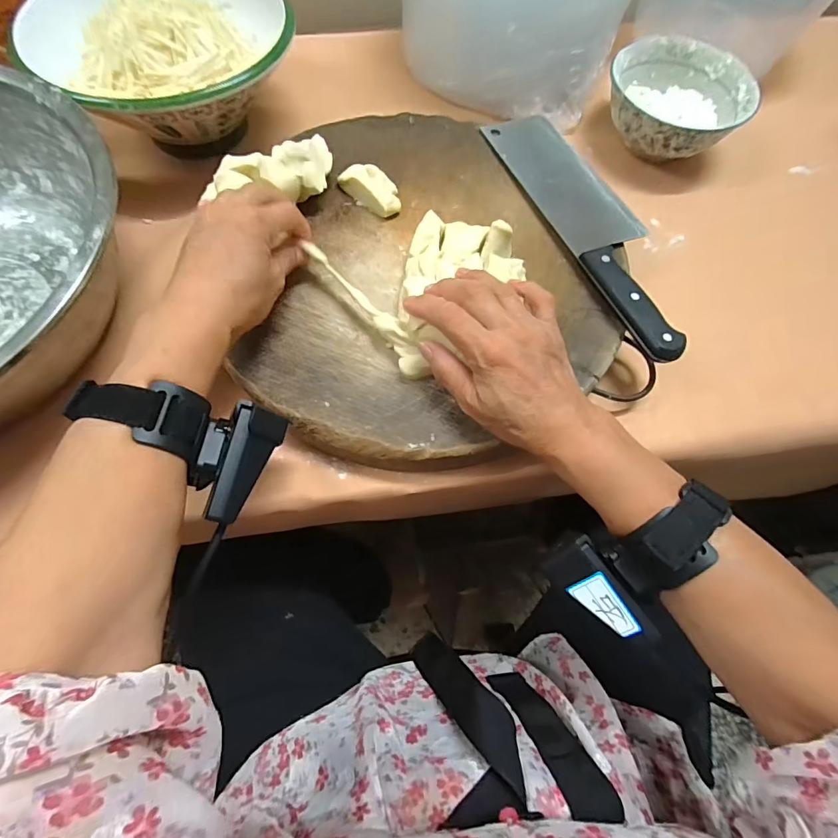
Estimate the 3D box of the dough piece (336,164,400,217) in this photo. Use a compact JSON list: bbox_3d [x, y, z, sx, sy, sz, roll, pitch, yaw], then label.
[{"bbox_3d":[-0.038,-0.203,0.388,0.057,0.018,0.032,42,71,14],"label":"dough piece"}]

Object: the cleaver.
[{"bbox_3d":[0.152,-0.176,0.385,0.074,0.017,0.284,-20,69,-11],"label":"cleaver"}]

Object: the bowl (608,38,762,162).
[{"bbox_3d":[0.270,-0.328,0.471,0.134,0.064,0.137,1,67,-2],"label":"bowl"}]

